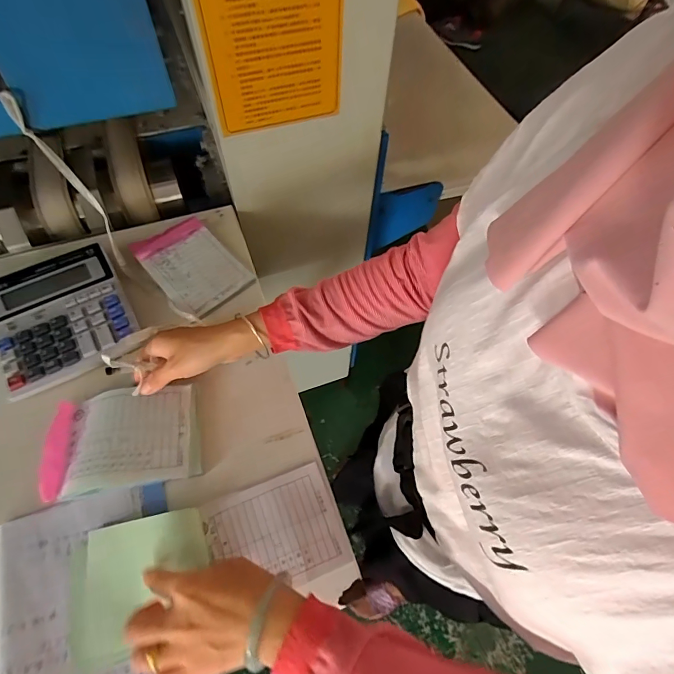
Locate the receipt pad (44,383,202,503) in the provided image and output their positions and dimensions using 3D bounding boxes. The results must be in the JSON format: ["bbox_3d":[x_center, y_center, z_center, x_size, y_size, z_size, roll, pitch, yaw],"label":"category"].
[{"bbox_3d":[-0.235,0.112,0.448,0.157,0.033,0.107,-10,60,-9],"label":"receipt pad"}]

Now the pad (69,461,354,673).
[{"bbox_3d":[-0.126,0.216,0.398,0.263,0.038,0.116,-15,61,-10],"label":"pad"}]

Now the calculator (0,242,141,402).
[{"bbox_3d":[-0.343,-0.029,0.504,0.153,0.028,0.156,-27,64,-18],"label":"calculator"}]

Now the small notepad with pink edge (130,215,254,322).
[{"bbox_3d":[-0.204,-0.105,0.571,0.104,0.010,0.163,-36,67,-22],"label":"small notepad with pink edge"}]

